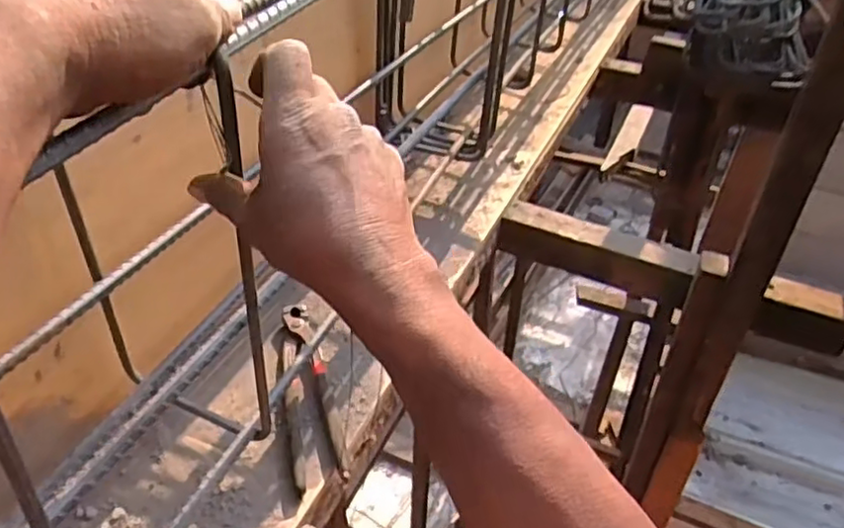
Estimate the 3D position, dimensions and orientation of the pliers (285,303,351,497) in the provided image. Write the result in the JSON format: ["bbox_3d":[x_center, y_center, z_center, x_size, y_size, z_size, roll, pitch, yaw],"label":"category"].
[{"bbox_3d":[-0.114,0.120,0.654,0.047,0.019,0.229,-8,41,-14],"label":"pliers"}]

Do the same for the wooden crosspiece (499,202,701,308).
[{"bbox_3d":[0.239,-0.019,0.912,0.261,0.084,0.051,21,43,21],"label":"wooden crosspiece"}]

